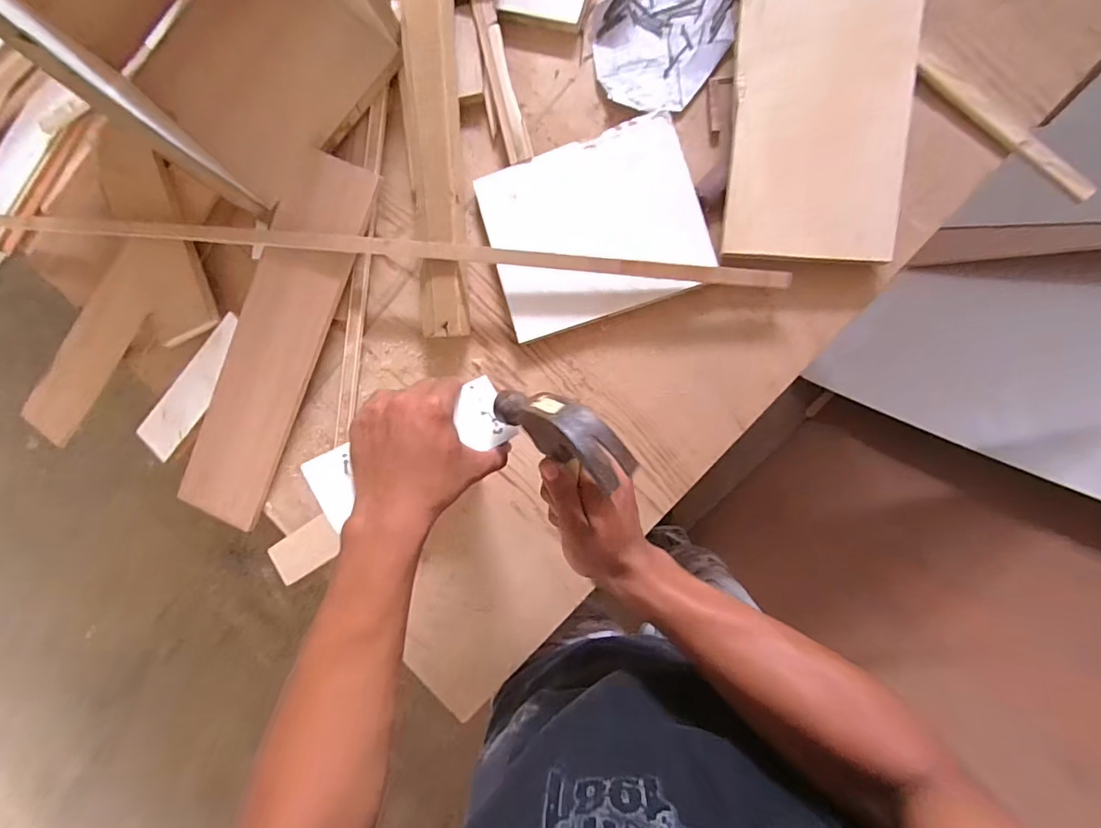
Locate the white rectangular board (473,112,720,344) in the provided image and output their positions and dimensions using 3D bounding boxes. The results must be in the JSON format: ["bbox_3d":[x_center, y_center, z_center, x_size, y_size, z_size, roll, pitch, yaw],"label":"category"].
[{"bbox_3d":[0.048,-0.213,0.568,0.234,0.019,0.202,-17,87,9],"label":"white rectangular board"}]

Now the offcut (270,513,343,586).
[{"bbox_3d":[-0.318,0.176,0.645,0.079,0.005,0.054,-36,98,-31],"label":"offcut"}]

